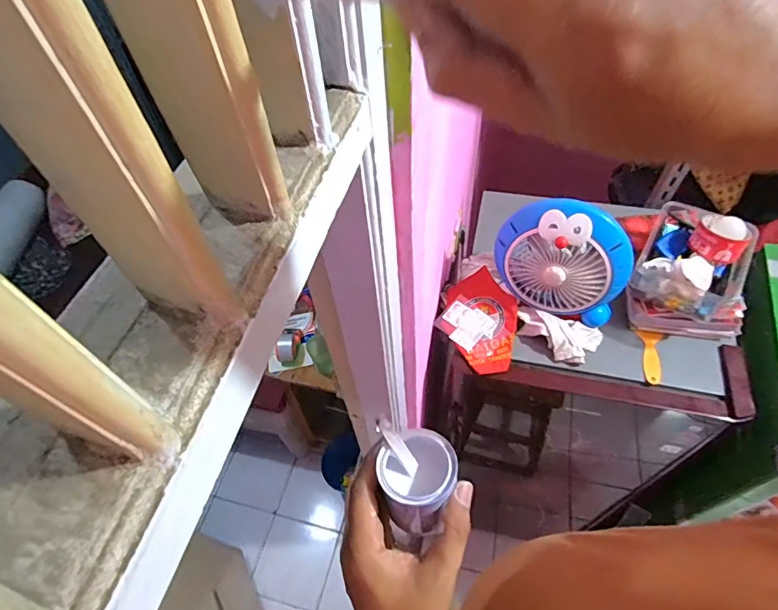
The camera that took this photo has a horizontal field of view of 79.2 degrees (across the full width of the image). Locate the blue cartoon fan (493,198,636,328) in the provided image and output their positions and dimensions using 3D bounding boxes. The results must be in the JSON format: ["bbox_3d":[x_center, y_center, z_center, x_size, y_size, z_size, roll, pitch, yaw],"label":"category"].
[{"bbox_3d":[0.312,-0.071,0.870,0.236,0.228,0.077,14,57,13],"label":"blue cartoon fan"}]

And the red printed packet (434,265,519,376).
[{"bbox_3d":[0.191,0.033,0.967,0.154,0.043,0.217,-38,59,-1],"label":"red printed packet"}]

